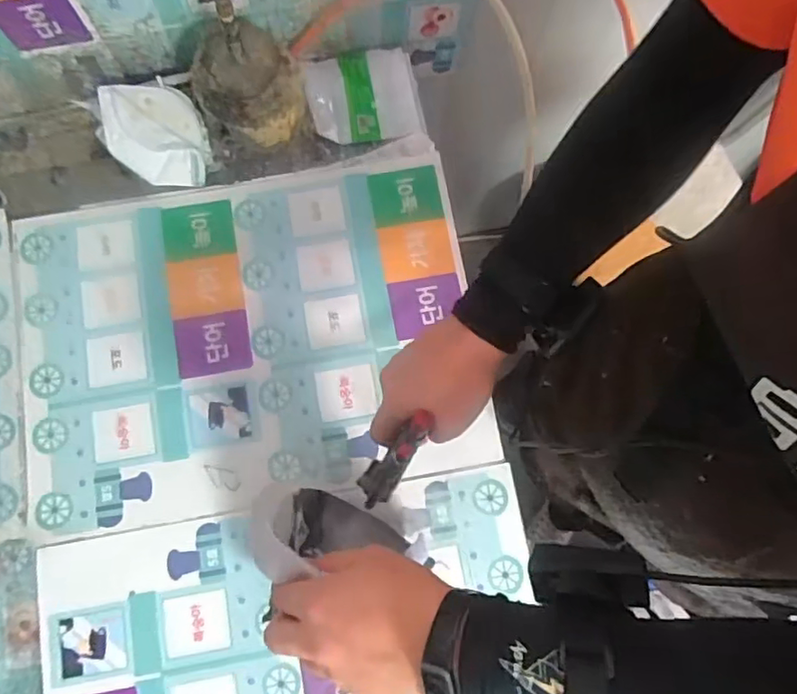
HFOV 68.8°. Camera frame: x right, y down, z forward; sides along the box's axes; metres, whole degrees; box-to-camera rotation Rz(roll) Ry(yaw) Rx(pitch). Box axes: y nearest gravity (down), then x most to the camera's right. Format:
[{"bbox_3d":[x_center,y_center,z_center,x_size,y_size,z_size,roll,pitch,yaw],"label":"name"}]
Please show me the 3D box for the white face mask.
[{"bbox_3d":[-0.297,-0.259,0.709,0.118,0.046,0.117,-7,80,-2],"label":"white face mask"}]

